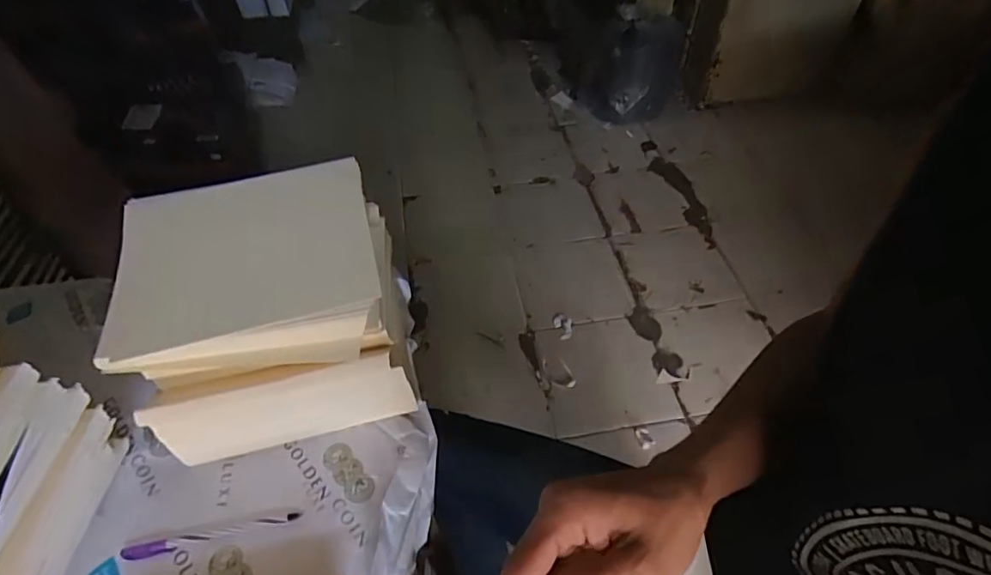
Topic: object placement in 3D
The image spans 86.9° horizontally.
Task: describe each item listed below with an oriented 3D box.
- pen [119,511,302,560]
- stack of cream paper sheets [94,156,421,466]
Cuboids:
[{"bbox_3d":[-0.240,0.208,0.443,0.142,0.008,0.014,-10,51,-8],"label":"pen"},{"bbox_3d":[-0.206,0.020,0.488,0.230,0.153,0.197,-11,50,-8],"label":"stack of cream paper sheets"}]

